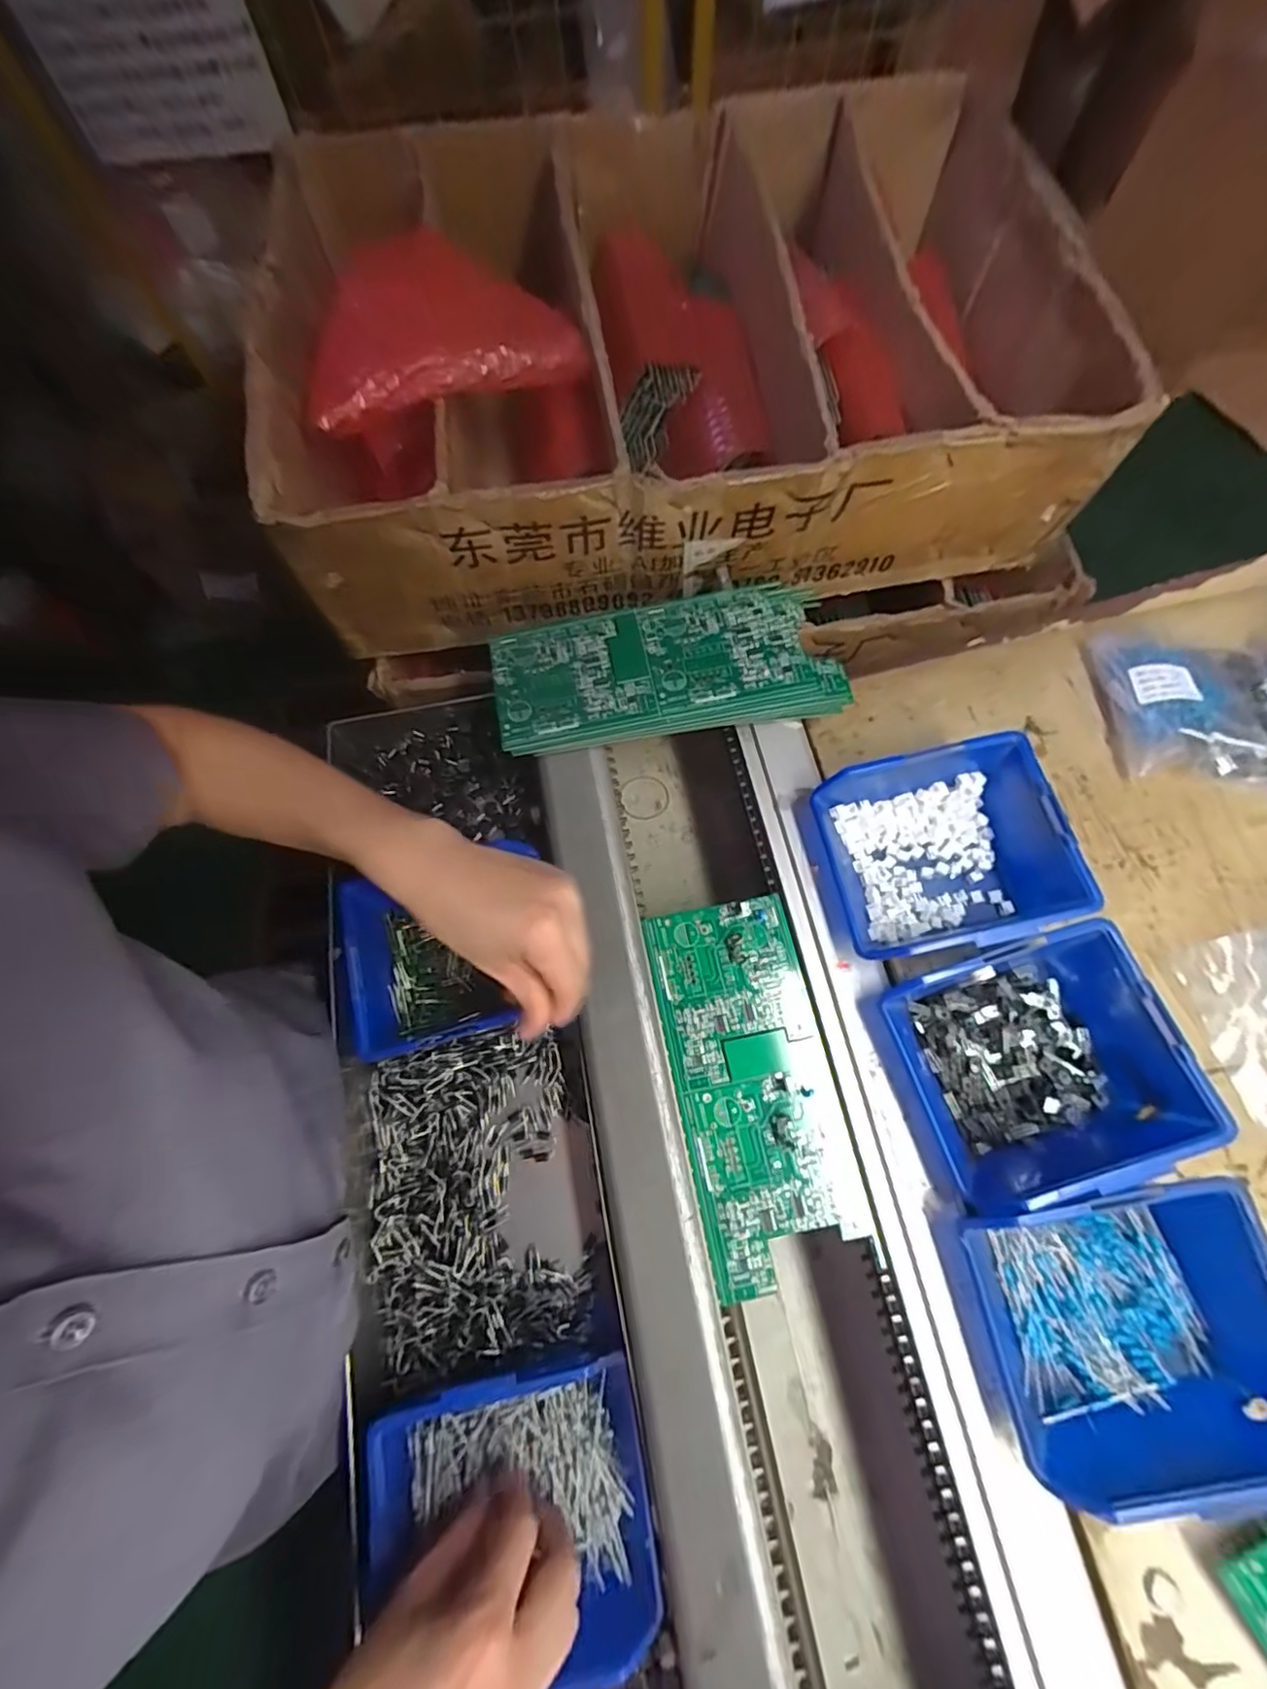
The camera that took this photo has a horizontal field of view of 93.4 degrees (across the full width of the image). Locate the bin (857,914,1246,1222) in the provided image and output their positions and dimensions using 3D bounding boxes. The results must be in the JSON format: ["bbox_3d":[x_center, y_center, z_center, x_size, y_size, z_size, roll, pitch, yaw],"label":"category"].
[{"bbox_3d":[0.226,0.118,0.335,0.148,0.061,0.118,-17,72,-5],"label":"bin"}]

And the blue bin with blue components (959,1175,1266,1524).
[{"bbox_3d":[0.244,0.237,0.300,0.135,0.062,0.123,-6,71,-1],"label":"blue bin with blue components"}]

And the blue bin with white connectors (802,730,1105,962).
[{"bbox_3d":[0.191,0.005,0.377,0.134,0.065,0.117,-10,71,-3],"label":"blue bin with white connectors"}]

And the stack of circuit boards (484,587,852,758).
[{"bbox_3d":[0.021,-0.126,0.430,0.239,0.023,0.099,-9,71,-2],"label":"stack of circuit boards"}]

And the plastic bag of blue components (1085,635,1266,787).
[{"bbox_3d":[0.388,-0.098,0.414,0.112,0.035,0.109,4,71,2],"label":"plastic bag of blue components"}]

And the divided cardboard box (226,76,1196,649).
[{"bbox_3d":[0.037,-0.415,0.513,0.629,0.170,0.411,-7,71,-1],"label":"divided cardboard box"}]

